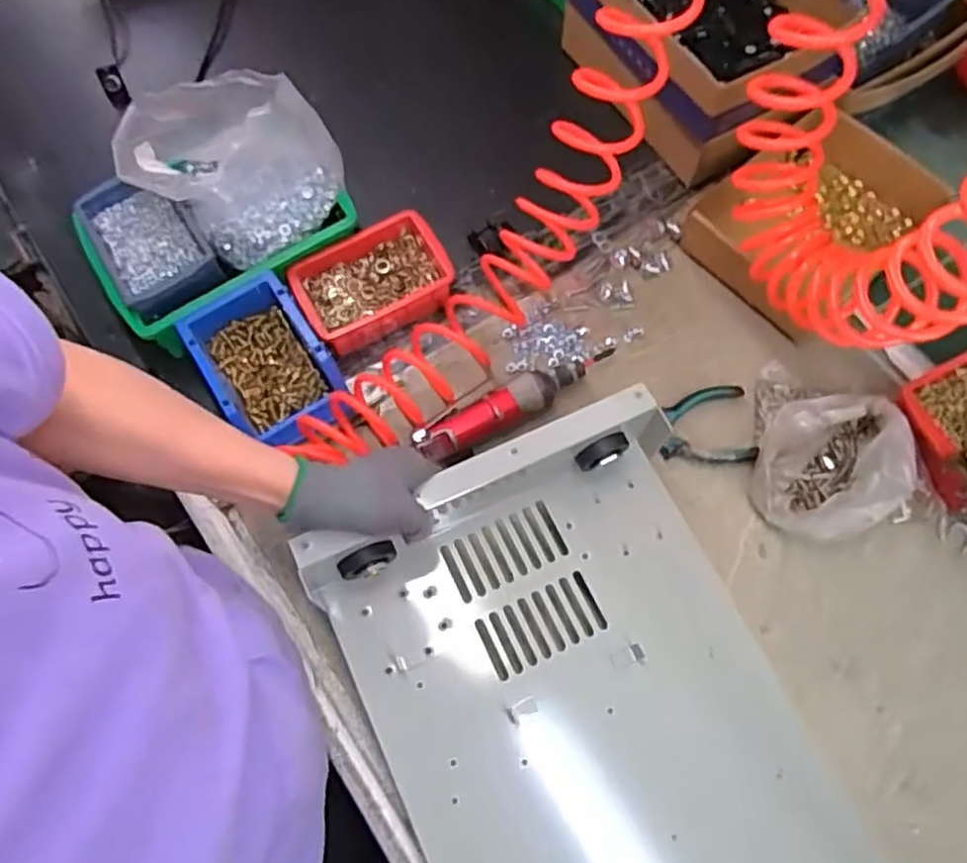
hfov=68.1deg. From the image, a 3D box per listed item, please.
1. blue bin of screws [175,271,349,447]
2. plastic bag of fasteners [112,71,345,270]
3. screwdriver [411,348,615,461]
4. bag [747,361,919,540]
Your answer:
[{"bbox_3d":[-0.207,-0.063,0.678,0.106,0.060,0.144,-31,73,-13],"label":"blue bin of screws"},{"bbox_3d":[-0.244,-0.248,0.697,0.181,0.171,0.151,33,71,10],"label":"plastic bag of fasteners"},{"bbox_3d":[0.034,-0.029,0.688,0.205,0.033,0.033,-29,71,-8],"label":"screwdriver"},{"bbox_3d":[0.316,0.013,0.646,0.127,0.065,0.168,12,69,3],"label":"bag"}]

